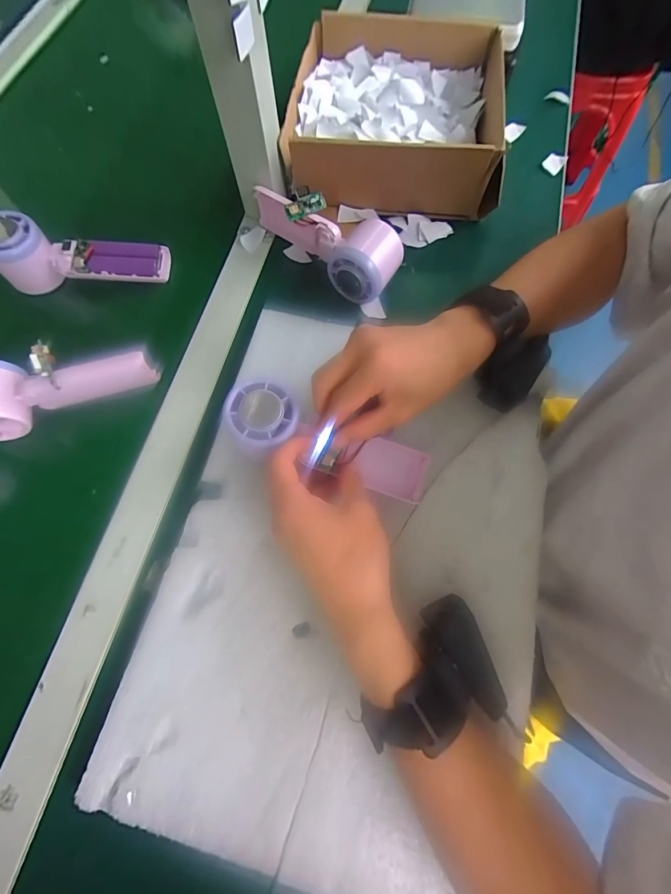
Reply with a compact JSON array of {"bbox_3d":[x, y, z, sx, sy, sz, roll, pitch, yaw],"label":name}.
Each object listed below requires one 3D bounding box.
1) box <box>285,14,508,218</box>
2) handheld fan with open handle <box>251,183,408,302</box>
[{"bbox_3d":[0.070,-0.369,0.415,0.221,0.075,0.219,6,71,3],"label":"box"},{"bbox_3d":[-0.018,-0.201,0.365,0.158,0.057,0.056,26,73,9],"label":"handheld fan with open handle"}]

